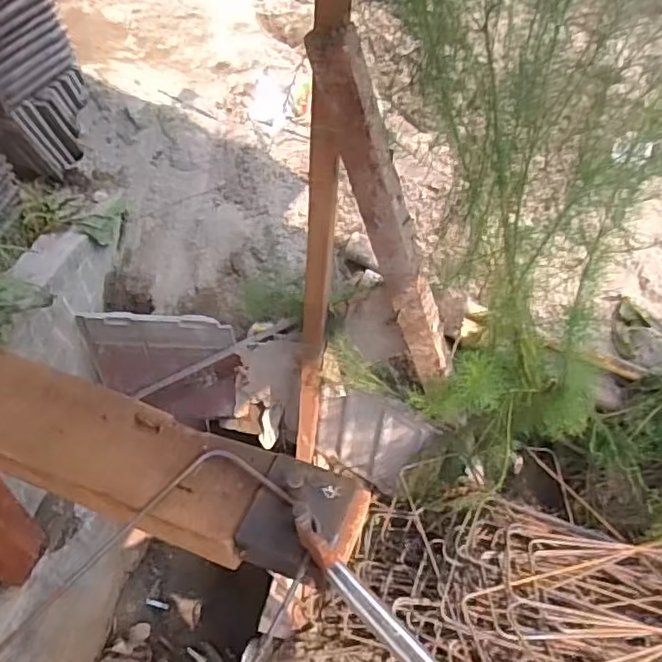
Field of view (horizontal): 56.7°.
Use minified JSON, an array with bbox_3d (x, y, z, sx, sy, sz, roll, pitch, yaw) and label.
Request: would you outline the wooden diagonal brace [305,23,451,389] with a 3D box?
[{"bbox_3d":[0.092,-0.132,0.907,0.067,0.626,0.039,2,49,26],"label":"wooden diagonal brace"}]

